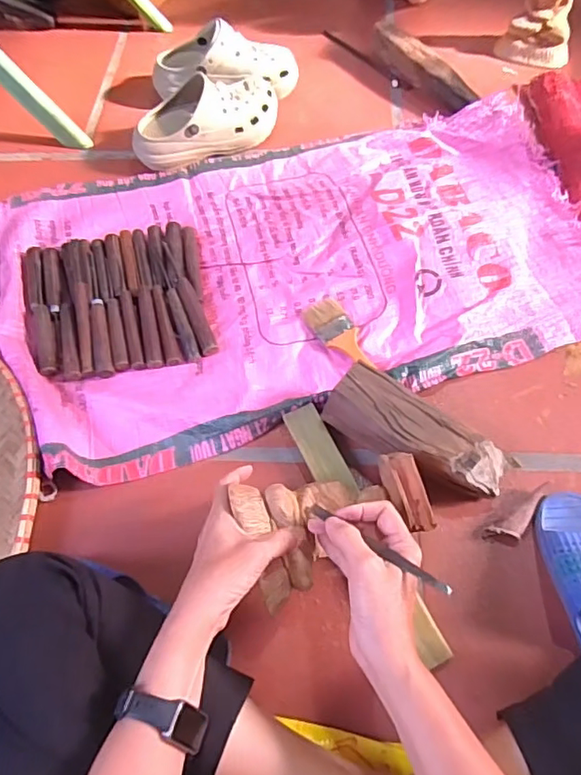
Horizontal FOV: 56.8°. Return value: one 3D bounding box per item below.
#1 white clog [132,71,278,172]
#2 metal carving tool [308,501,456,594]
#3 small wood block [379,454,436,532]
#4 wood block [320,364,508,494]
[{"bbox_3d":[-0.131,-0.416,0.838,0.235,0.093,0.097,-21,62,-8],"label":"white clog"},{"bbox_3d":[0.071,0.132,0.446,0.136,0.013,0.010,24,63,37],"label":"metal carving tool"},{"bbox_3d":[0.109,0.097,0.504,0.033,0.021,0.077,-22,75,-9],"label":"small wood block"},{"bbox_3d":[0.134,0.051,0.574,0.193,0.062,0.081,30,67,19],"label":"wood block"}]

